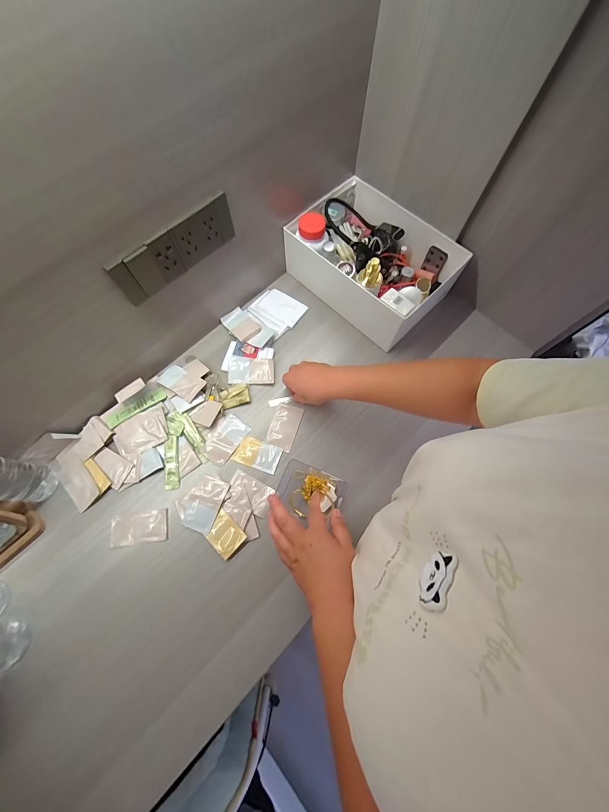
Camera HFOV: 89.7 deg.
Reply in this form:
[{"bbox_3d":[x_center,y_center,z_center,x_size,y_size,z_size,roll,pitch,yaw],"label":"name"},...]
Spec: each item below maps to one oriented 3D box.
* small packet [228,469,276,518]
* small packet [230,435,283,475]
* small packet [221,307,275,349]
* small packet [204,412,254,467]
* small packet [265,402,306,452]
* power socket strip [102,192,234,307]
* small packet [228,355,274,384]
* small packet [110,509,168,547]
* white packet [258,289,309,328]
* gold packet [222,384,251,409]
[{"bbox_3d":[-0.093,0.149,0.526,0.079,0.005,0.049,26,74,7],"label":"small packet"},{"bbox_3d":[-0.084,0.086,0.548,0.080,0.004,0.049,19,73,5],"label":"small packet"},{"bbox_3d":[-0.120,-0.161,0.625,0.109,0.007,0.059,36,75,10],"label":"small packet"},{"bbox_3d":[-0.142,0.061,0.558,0.049,0.006,0.085,34,75,9],"label":"small packet"},{"bbox_3d":[-0.037,0.036,0.566,0.049,0.006,0.084,19,73,5],"label":"small packet"},{"bbox_3d":[-0.181,-0.224,0.440,0.191,0.069,0.012,-43,77,-13],"label":"power socket strip"},{"bbox_3d":[-0.104,-0.069,0.596,0.090,0.009,0.054,7,72,1],"label":"small packet"},{"bbox_3d":[-0.271,0.200,0.502,0.090,0.004,0.046,-7,73,-3],"label":"small packet"},{"bbox_3d":[-0.046,-0.212,0.654,0.091,0.004,0.066,32,67,12],"label":"white packet"},{"bbox_3d":[-0.132,-0.020,0.581,0.053,0.007,0.040,-15,73,-6],"label":"gold packet"}]

